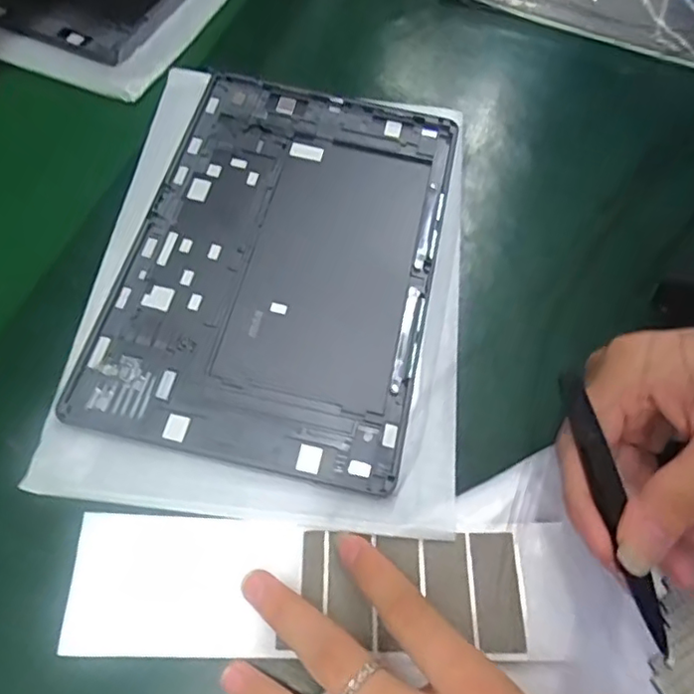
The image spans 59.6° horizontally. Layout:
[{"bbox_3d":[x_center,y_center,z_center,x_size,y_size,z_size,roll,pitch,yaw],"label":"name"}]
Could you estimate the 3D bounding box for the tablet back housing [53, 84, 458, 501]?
[{"bbox_3d":[-0.034,-0.054,0.345,0.164,0.013,0.245,12,62,3],"label":"tablet back housing"}]

